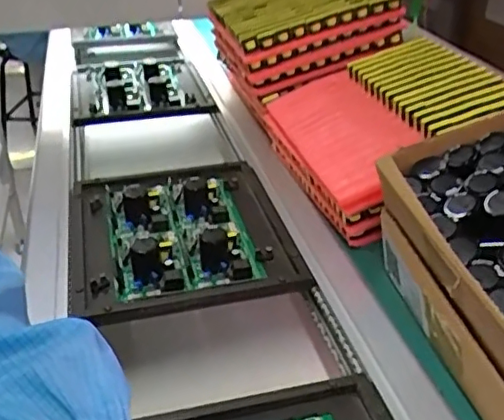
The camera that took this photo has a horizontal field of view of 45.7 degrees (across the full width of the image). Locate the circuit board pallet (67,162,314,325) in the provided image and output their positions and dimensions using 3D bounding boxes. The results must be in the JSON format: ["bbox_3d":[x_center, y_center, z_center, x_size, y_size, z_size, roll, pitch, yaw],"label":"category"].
[{"bbox_3d":[-0.085,0.013,0.671,0.239,0.043,0.257,-7,32,-11],"label":"circuit board pallet"}]

